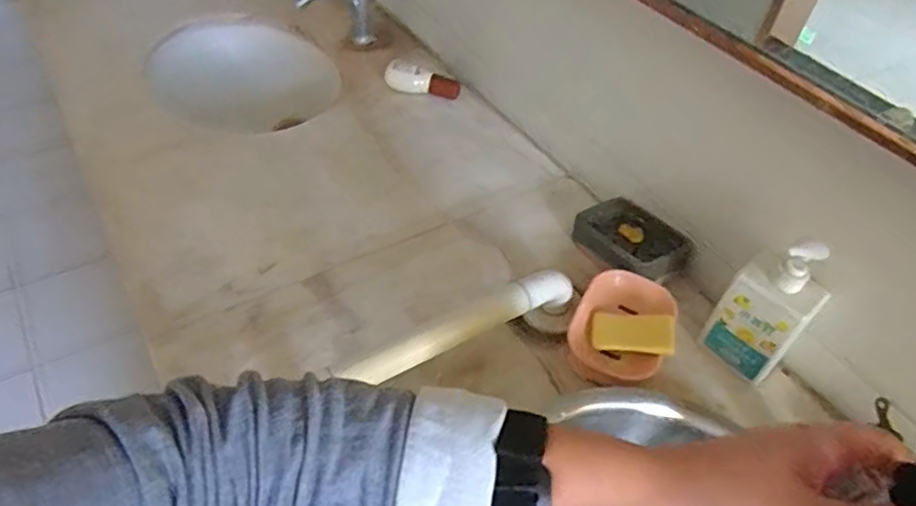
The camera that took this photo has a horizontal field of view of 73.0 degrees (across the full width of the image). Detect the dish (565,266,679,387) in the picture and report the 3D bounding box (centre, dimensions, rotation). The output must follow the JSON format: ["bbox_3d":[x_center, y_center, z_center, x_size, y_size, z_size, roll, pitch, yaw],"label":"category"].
[{"bbox_3d":[0.181,0.088,0.696,0.101,0.054,0.134,22,49,15],"label":"dish"}]

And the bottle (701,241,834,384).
[{"bbox_3d":[0.324,0.062,0.651,0.084,0.181,0.055,36,54,26],"label":"bottle"}]

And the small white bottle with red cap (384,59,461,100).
[{"bbox_3d":[-0.058,-0.284,1.018,0.124,0.040,0.041,8,47,1],"label":"small white bottle with red cap"}]

